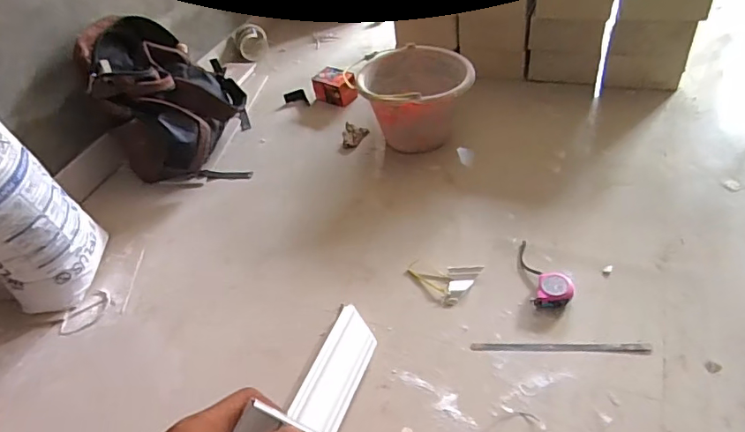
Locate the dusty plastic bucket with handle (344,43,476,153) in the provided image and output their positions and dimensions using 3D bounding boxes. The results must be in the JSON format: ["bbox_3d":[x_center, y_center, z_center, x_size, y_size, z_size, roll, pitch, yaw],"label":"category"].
[{"bbox_3d":[0.113,-0.305,1.370,0.255,0.224,0.278,-6,43,6],"label":"dusty plastic bucket with handle"}]

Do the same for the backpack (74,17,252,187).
[{"bbox_3d":[-0.575,-0.353,1.442,0.341,0.353,0.432,-13,43,-3],"label":"backpack"}]

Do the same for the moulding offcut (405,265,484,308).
[{"bbox_3d":[0.152,0.140,1.027,0.146,0.011,0.089,-5,44,7],"label":"moulding offcut"}]

